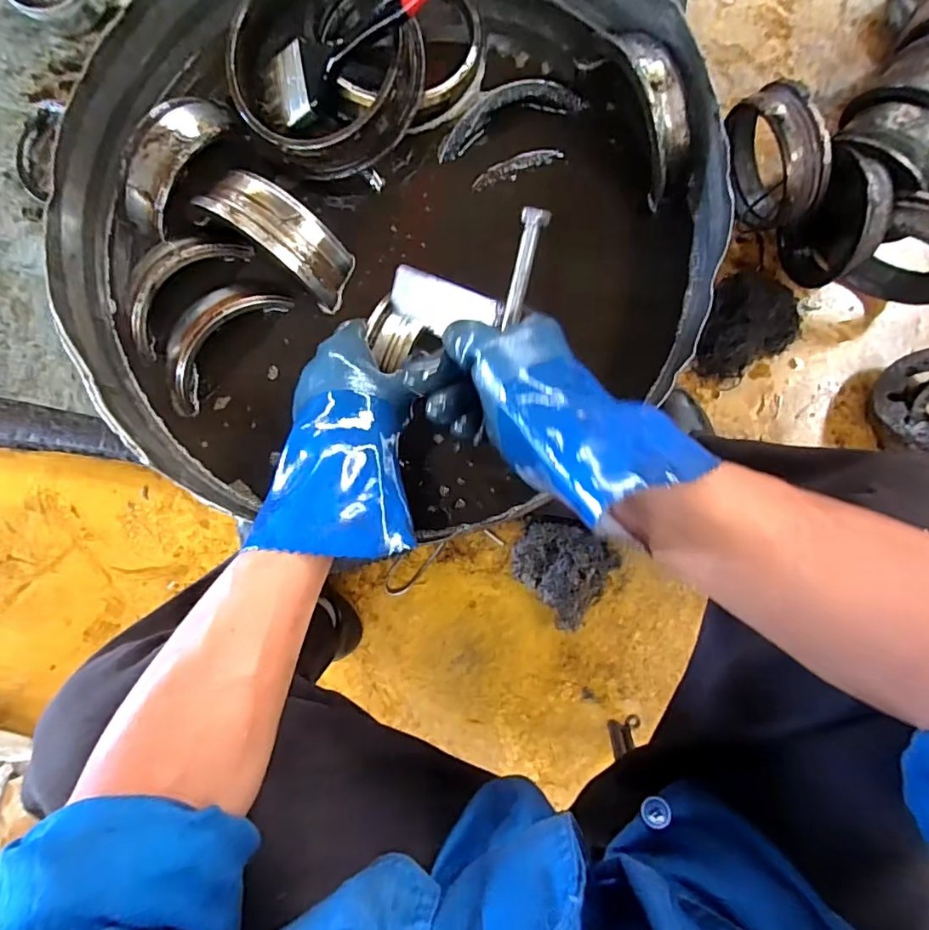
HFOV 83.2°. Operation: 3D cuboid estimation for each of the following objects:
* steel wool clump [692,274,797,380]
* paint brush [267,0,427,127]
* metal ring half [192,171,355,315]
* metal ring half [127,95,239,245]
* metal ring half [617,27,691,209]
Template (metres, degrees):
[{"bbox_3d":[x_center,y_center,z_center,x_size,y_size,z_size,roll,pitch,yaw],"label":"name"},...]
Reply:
[{"bbox_3d":[0.453,-0.217,0.820,0.140,0.066,0.160,9,90,3],"label":"steel wool clump"},{"bbox_3d":[-0.101,-0.359,0.452,0.178,0.031,0.067,-13,89,31],"label":"paint brush"},{"bbox_3d":[-0.164,-0.211,0.481,0.144,0.048,0.060,39,91,-20],"label":"metal ring half"},{"bbox_3d":[-0.277,-0.290,0.492,0.060,0.041,0.142,35,89,5],"label":"metal ring half"},{"bbox_3d":[0.169,-0.305,0.456,0.049,0.045,0.141,-17,107,2],"label":"metal ring half"}]

